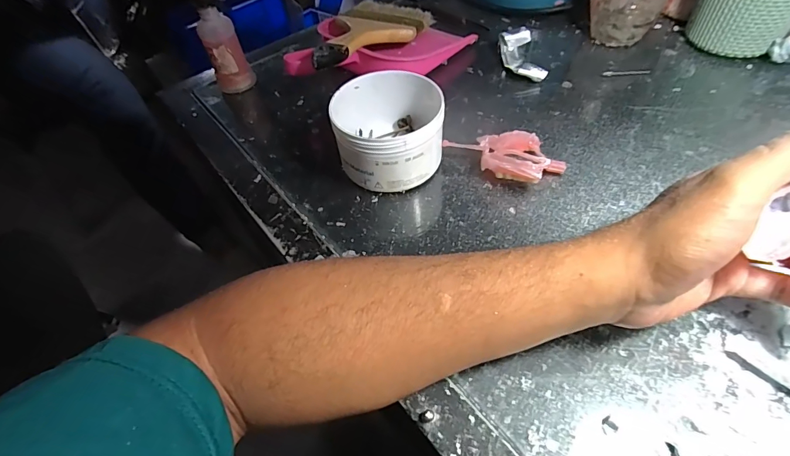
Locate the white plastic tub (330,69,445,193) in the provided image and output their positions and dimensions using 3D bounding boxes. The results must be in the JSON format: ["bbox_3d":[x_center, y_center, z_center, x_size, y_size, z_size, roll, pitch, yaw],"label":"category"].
[{"bbox_3d":[-0.005,-0.082,0.349,0.087,0.063,0.090,-3,51,3],"label":"white plastic tub"}]

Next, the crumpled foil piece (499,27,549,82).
[{"bbox_3d":[0.137,-0.185,0.438,0.034,0.027,0.067,-8,51,-1],"label":"crumpled foil piece"}]

